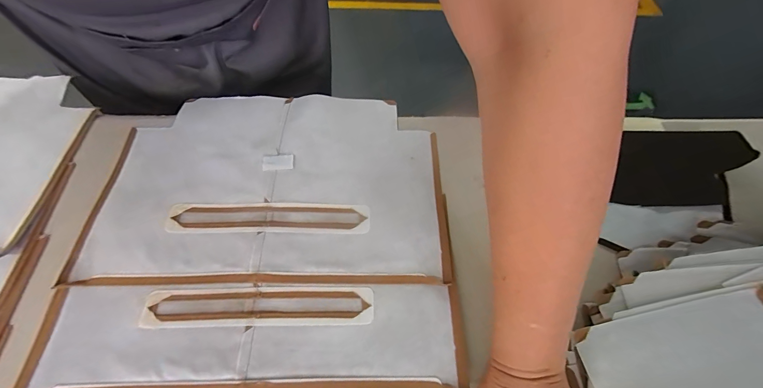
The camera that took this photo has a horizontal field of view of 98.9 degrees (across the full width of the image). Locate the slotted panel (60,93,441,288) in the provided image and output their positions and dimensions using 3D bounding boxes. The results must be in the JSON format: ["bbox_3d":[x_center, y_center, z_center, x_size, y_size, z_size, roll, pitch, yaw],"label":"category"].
[{"bbox_3d":[-0.113,-0.019,0.353,0.345,0.006,0.228,1,60,-2],"label":"slotted panel"}]

